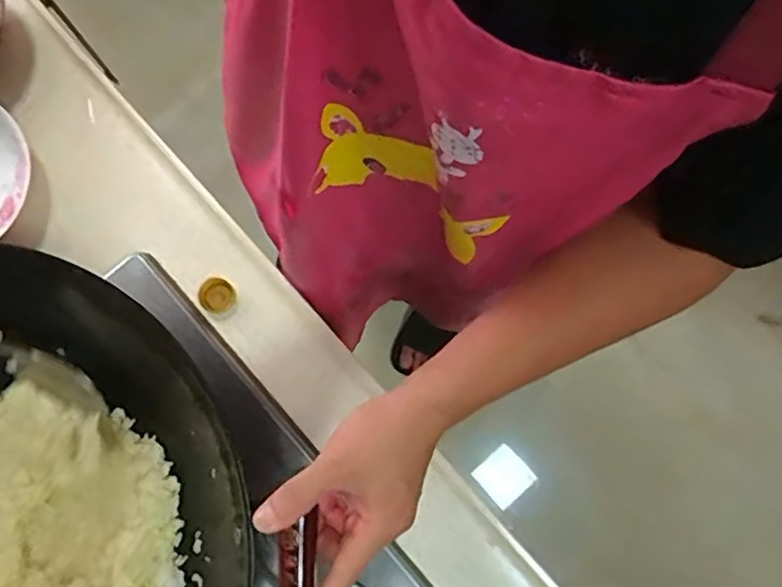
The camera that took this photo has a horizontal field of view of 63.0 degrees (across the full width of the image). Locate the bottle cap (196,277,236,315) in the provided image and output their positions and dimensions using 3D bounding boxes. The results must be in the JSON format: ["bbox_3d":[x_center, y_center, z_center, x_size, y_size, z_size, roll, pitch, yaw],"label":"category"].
[{"bbox_3d":[-0.181,0.002,0.660,0.036,0.006,0.036,0,80,-1],"label":"bottle cap"}]

